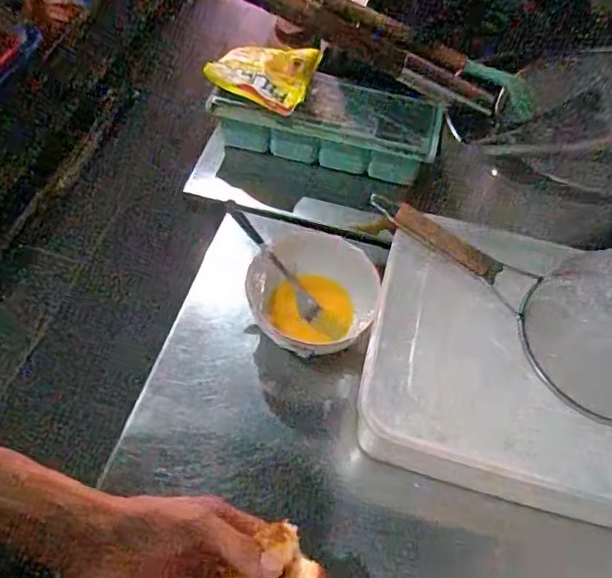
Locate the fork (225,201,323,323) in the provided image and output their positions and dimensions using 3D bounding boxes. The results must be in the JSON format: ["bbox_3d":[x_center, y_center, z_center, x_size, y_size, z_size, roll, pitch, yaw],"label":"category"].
[{"bbox_3d":[-0.038,-0.033,0.653,0.027,0.017,0.162,-38,91,-27],"label":"fork"}]

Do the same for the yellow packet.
[{"bbox_3d":[-0.057,-0.306,0.794,0.128,0.034,0.122,14,55,6],"label":"yellow packet"}]

